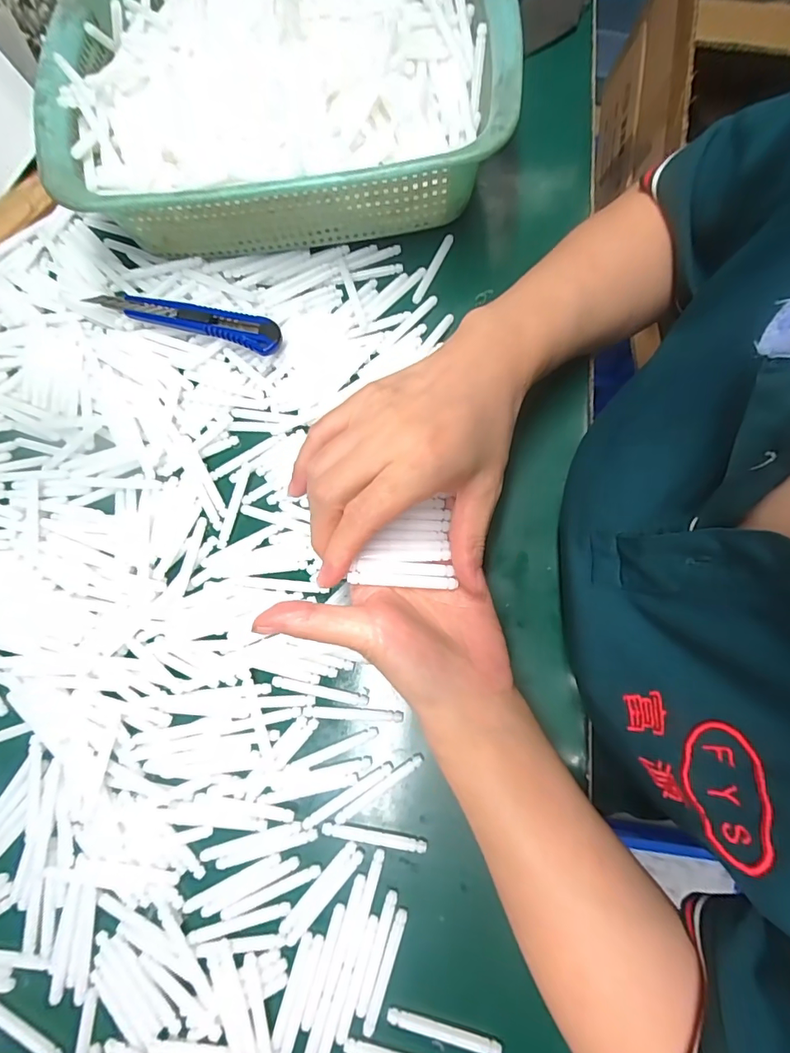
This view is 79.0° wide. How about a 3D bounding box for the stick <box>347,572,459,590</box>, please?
[{"bbox_3d":[0.004,0.027,0.246,0.055,0.004,0.005,5,77,-15],"label":"stick"}]

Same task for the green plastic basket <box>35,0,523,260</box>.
[{"bbox_3d":[-0.074,-0.288,0.328,0.284,0.082,0.204,-6,78,0],"label":"green plastic basket"}]

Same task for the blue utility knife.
[{"bbox_3d":[-0.138,-0.139,0.323,0.127,0.017,0.023,16,79,5],"label":"blue utility knife"}]

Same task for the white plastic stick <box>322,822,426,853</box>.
[{"bbox_3d":[-0.012,0.173,0.265,0.058,0.004,0.007,8,78,3],"label":"white plastic stick"}]

